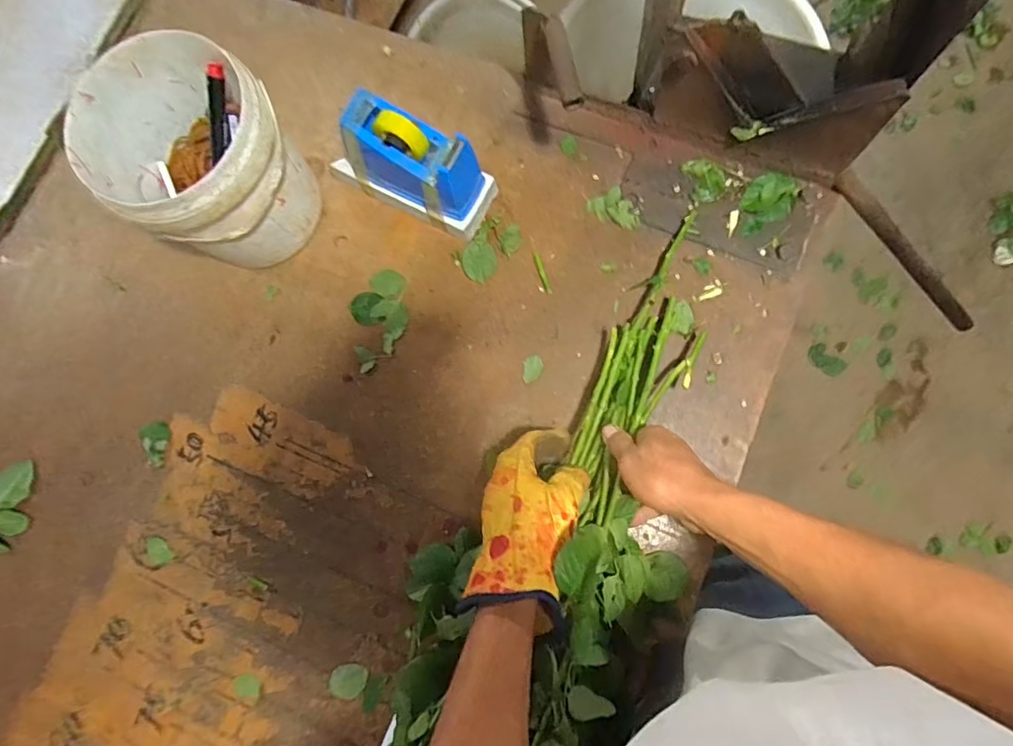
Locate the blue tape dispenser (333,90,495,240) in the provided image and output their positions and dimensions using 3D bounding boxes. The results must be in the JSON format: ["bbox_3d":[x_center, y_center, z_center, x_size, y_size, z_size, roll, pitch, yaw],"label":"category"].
[{"bbox_3d":[-0.107,-0.227,0.564,0.178,0.117,0.077,26,84,7],"label":"blue tape dispenser"}]

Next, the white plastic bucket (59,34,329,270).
[{"bbox_3d":[-0.305,-0.205,0.546,0.172,0.174,0.161,-1,80,4],"label":"white plastic bucket"}]

